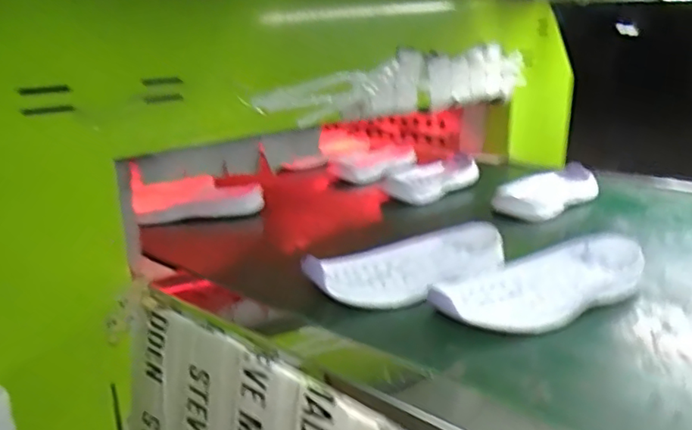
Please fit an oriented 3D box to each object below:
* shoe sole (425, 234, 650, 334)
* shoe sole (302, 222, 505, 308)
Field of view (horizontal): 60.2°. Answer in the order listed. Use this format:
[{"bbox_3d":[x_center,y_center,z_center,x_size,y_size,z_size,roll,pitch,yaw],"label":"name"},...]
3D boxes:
[{"bbox_3d":[0.169,0.055,0.522,0.209,0.032,0.094,-11,20,-31],"label":"shoe sole"},{"bbox_3d":[0.061,0.043,0.569,0.216,0.031,0.103,-12,20,-32],"label":"shoe sole"}]

